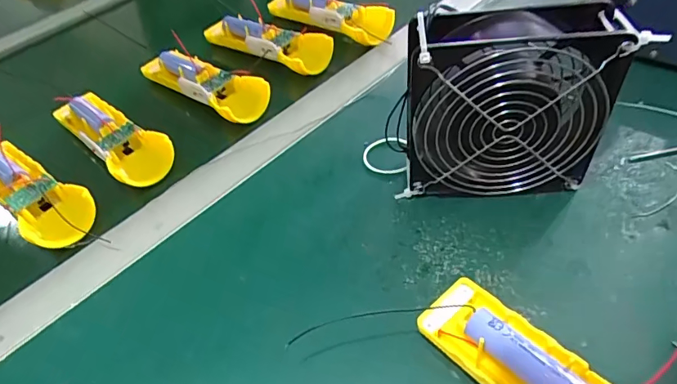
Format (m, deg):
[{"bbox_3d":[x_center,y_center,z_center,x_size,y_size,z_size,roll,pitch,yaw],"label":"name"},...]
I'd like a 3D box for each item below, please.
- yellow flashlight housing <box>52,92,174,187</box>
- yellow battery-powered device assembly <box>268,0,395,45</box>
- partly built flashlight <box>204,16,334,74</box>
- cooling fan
[{"bbox_3d":[-0.209,-0.056,0.424,0.159,0.024,0.051,33,59,32],"label":"yellow flashlight housing"},{"bbox_3d":[-0.012,-0.209,0.536,0.179,0.028,0.055,28,57,28],"label":"yellow battery-powered device assembly"},{"bbox_3d":[-0.083,-0.166,0.506,0.168,0.025,0.046,23,54,25],"label":"partly built flashlight"},{"bbox_3d":[0.106,-0.055,0.308,0.129,0.124,0.053,0,47,7],"label":"cooling fan"}]

